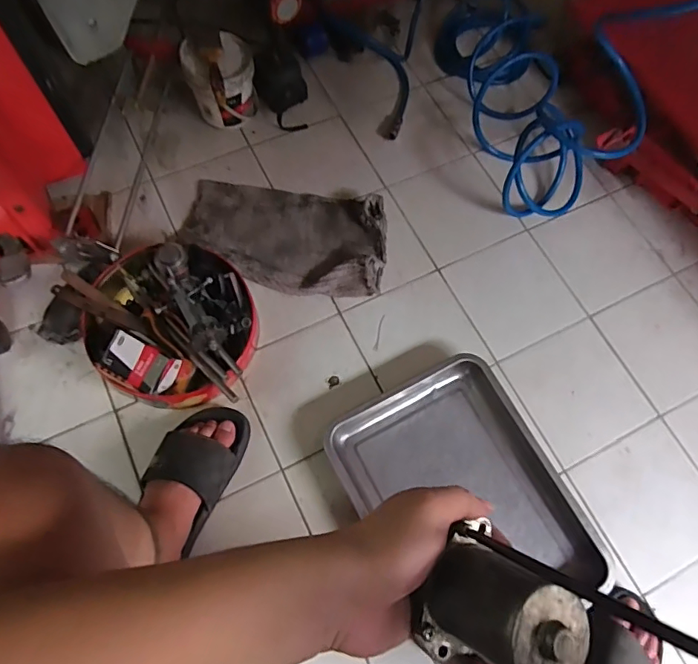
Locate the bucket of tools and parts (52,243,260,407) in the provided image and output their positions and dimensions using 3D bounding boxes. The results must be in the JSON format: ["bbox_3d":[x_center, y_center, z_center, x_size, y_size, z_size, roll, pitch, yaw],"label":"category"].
[{"bbox_3d":[-0.302,-0.019,0.804,0.298,0.103,0.254,5,68,-1],"label":"bucket of tools and parts"}]

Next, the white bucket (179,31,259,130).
[{"bbox_3d":[-0.233,-0.463,0.968,0.115,0.138,0.123,1,68,-3],"label":"white bucket"}]

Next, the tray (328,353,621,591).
[{"bbox_3d":[0.176,0.245,0.771,0.292,0.038,0.374,-29,73,-13],"label":"tray"}]

